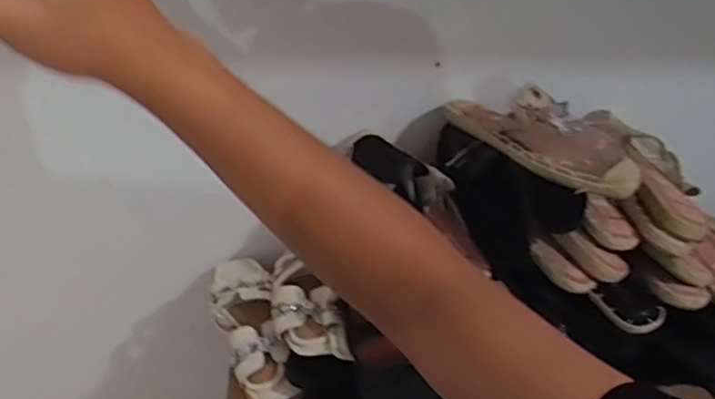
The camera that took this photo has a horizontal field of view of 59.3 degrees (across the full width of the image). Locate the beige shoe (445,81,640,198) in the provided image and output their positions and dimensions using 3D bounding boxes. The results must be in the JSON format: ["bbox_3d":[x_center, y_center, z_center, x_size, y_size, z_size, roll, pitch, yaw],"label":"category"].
[{"bbox_3d":[0.223,-0.089,0.772,0.250,0.090,0.078,26,37,30],"label":"beige shoe"}]

